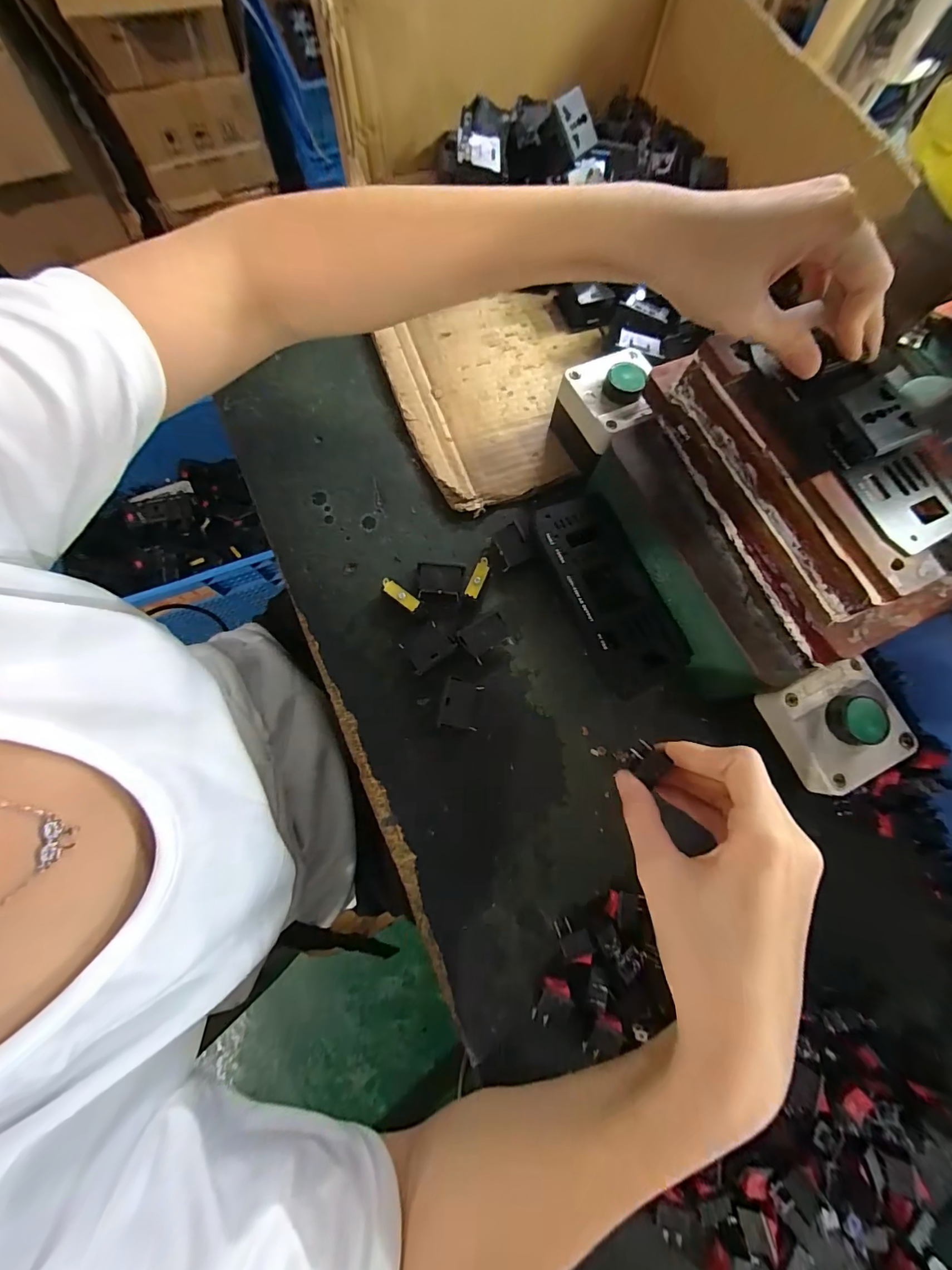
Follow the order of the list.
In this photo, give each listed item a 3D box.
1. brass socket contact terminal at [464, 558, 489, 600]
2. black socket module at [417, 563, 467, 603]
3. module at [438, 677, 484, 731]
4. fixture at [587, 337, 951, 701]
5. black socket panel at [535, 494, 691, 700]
[{"bbox_3d":[0.002,-0.041,0.310,0.010,0.006,0.029,23,90,5],"label":"brass socket contact terminal"},{"bbox_3d":[-0.026,-0.039,0.322,0.034,0.013,0.025,3,74,-1],"label":"black socket module"},{"bbox_3d":[-0.011,0.048,0.297,0.026,0.007,0.033,9,74,1],"label":"module"},{"bbox_3d":[0.181,-0.084,0.282,0.146,0.115,0.211,-21,76,-7],"label":"fixture"},{"bbox_3d":[0.095,-0.031,0.314,0.060,0.024,0.147,-26,77,-9],"label":"black socket panel"}]

